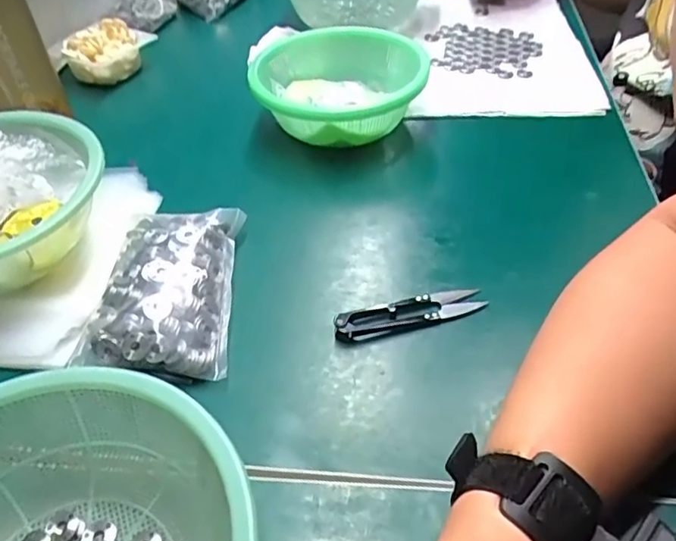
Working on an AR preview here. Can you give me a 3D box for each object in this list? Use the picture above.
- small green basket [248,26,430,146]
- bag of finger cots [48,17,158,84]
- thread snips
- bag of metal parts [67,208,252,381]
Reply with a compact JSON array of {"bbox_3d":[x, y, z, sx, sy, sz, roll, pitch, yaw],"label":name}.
[{"bbox_3d":[0.001,-0.171,0.561,0.155,0.066,0.166,6,44,10],"label":"small green basket"},{"bbox_3d":[-0.268,-0.245,0.675,0.079,0.050,0.086,15,47,18],"label":"bag of finger cots"},{"bbox_3d":[0.049,0.028,0.394,0.102,0.011,0.026,-9,44,-6],"label":"thread snips"},{"bbox_3d":[-0.114,0.008,0.407,0.089,0.037,0.142,0,44,4],"label":"bag of metal parts"}]

